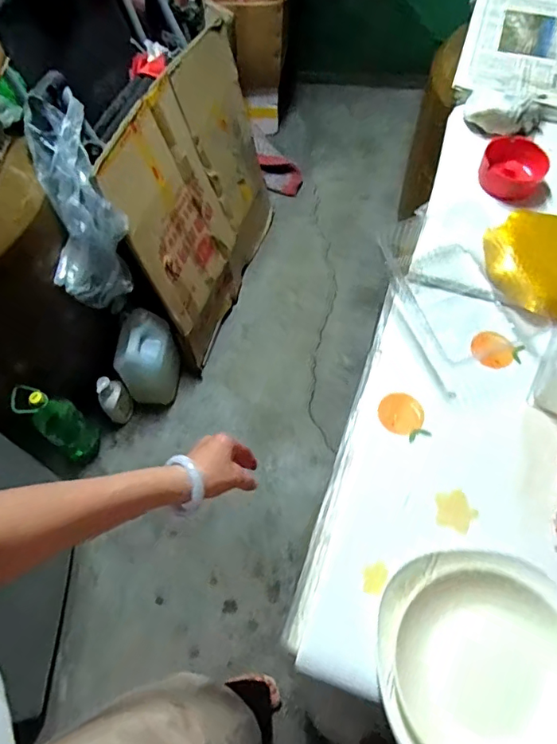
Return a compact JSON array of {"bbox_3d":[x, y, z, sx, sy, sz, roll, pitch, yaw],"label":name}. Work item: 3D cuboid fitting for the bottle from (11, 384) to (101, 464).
[{"bbox_3d":[-0.541,0.129,1.270,0.091,0.295,0.099,38,67,21],"label":"bottle"}]

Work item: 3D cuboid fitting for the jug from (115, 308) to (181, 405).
[{"bbox_3d":[-0.354,-0.024,1.392,0.122,0.247,0.173,15,61,10],"label":"jug"}]

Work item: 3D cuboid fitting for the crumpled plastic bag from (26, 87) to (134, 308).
[{"bbox_3d":[-0.411,-0.346,1.055,0.153,0.445,0.091,-11,25,-5],"label":"crumpled plastic bag"}]

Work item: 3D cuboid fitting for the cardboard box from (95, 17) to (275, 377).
[{"bbox_3d":[-0.198,-0.457,1.421,0.058,0.637,0.703,6,57,24],"label":"cardboard box"}]

